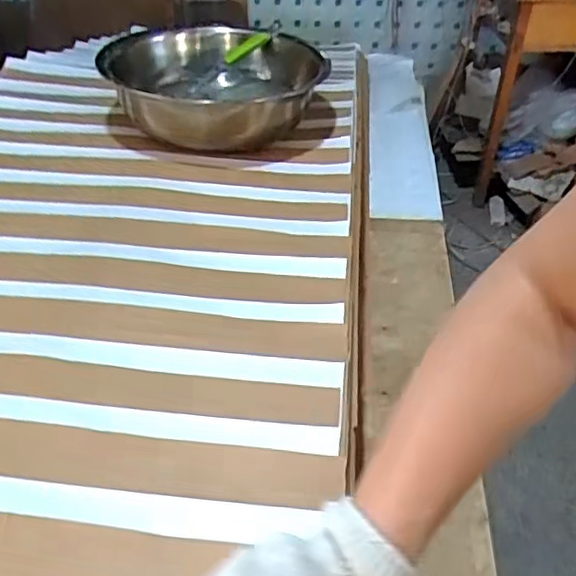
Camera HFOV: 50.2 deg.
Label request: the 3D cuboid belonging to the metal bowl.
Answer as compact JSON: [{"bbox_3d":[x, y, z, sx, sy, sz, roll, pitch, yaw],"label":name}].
[{"bbox_3d":[-0.135,-0.357,1.084,0.345,0.146,0.334,-4,38,-5],"label":"metal bowl"}]

